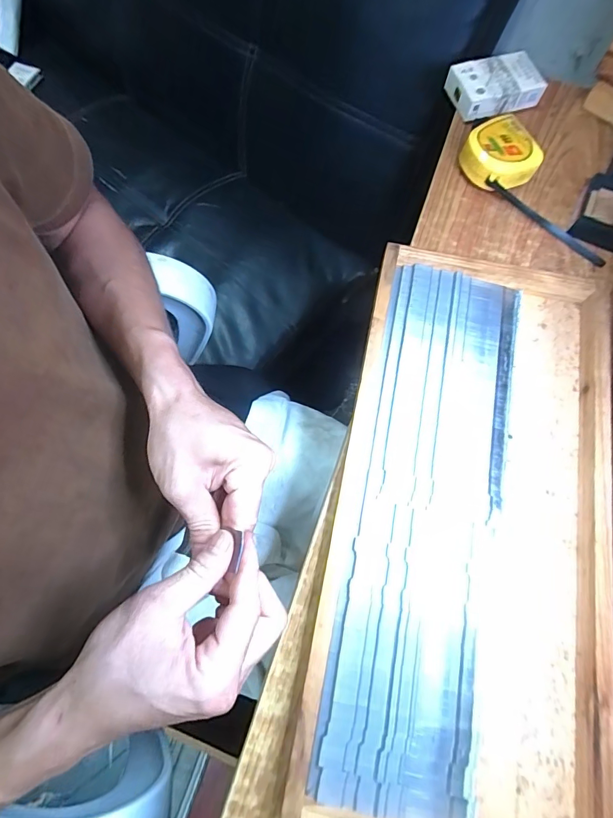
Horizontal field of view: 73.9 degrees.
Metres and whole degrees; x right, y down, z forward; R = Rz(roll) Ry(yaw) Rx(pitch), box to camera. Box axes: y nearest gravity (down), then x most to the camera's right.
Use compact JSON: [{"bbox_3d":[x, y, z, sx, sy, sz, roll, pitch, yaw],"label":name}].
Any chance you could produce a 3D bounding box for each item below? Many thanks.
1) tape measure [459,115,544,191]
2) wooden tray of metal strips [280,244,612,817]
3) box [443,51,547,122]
[{"bbox_3d":[0.194,-0.253,0.411,0.066,0.034,0.066,0,73,-1],"label":"tape measure"},{"bbox_3d":[0.125,0.072,0.312,0.198,0.027,0.422,12,73,2],"label":"wooden tray of metal strips"},{"bbox_3d":[0.207,-0.352,0.446,0.090,0.026,0.065,-20,74,-7],"label":"box"}]

